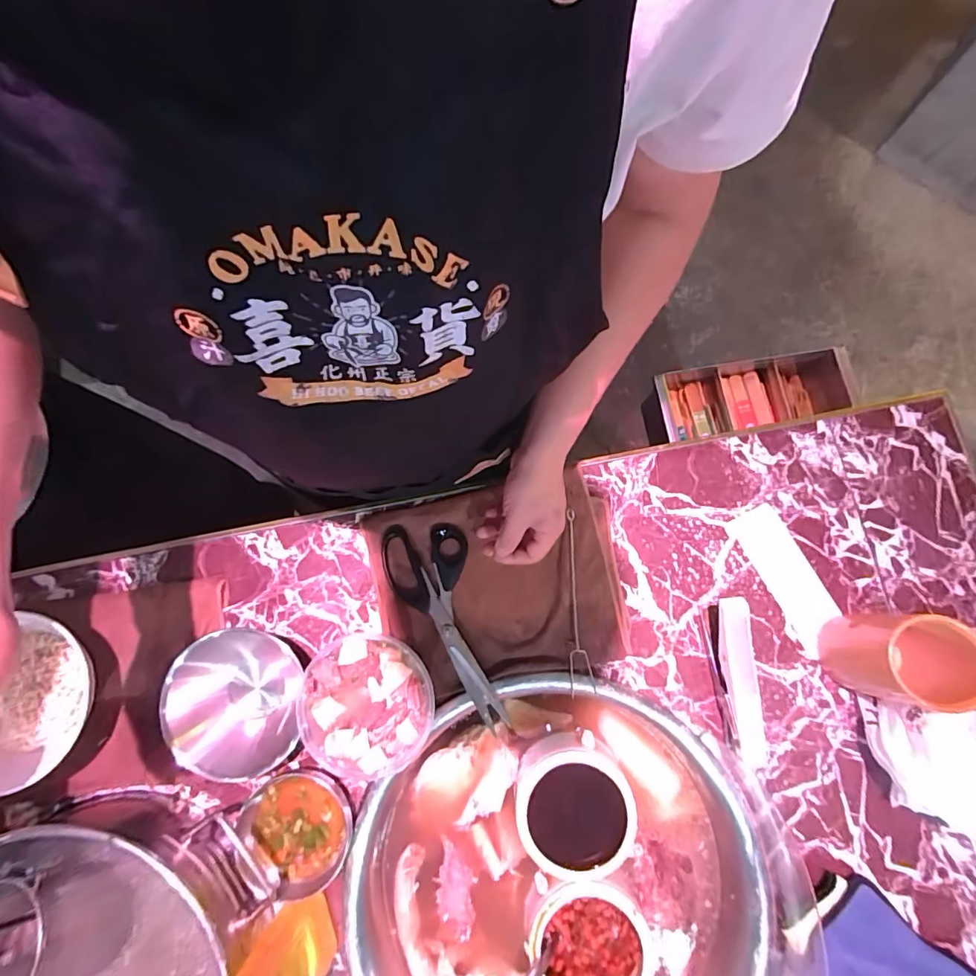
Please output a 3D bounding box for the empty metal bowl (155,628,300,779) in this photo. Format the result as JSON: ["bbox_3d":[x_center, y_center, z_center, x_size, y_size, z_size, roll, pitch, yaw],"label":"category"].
[{"bbox_3d":[-0.278,0.233,0.526,0.118,0.059,0.146,-7,79,0],"label":"empty metal bowl"}]

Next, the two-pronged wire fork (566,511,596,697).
[{"bbox_3d":[0.102,0.129,0.558,0.026,0.006,0.209,-3,79,1],"label":"two-pronged wire fork"}]

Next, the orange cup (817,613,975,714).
[{"bbox_3d":[0.407,0.169,0.489,0.073,0.127,0.087,15,80,4],"label":"orange cup"}]

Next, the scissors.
[{"bbox_3d":[-0.051,0.154,0.554,0.095,0.019,0.238,-17,79,-2],"label":"scissors"}]

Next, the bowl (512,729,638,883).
[{"bbox_3d":[0.093,0.349,0.534,0.120,0.049,0.125,0,79,1],"label":"bowl"}]

